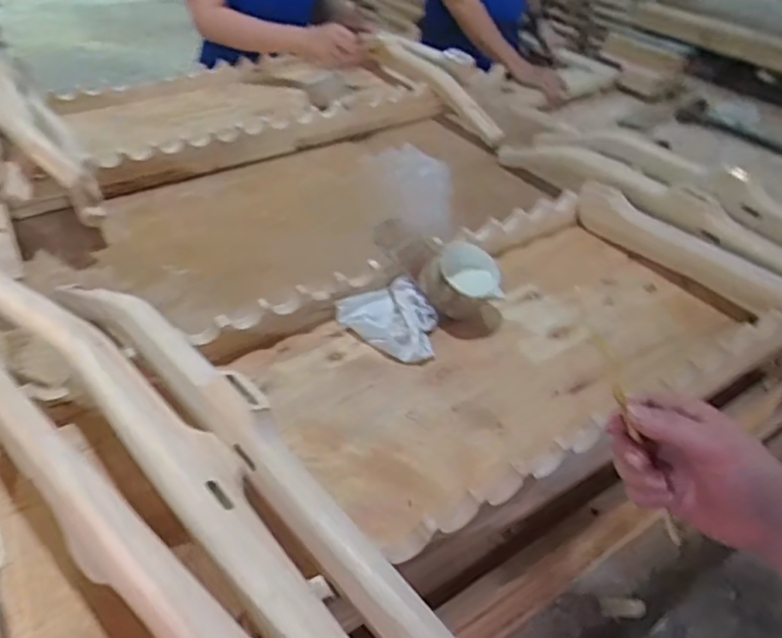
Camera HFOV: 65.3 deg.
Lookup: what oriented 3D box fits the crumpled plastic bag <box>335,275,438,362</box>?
[{"bbox_3d":[0.006,-0.003,0.733,0.129,0.038,0.086,34,50,31],"label":"crumpled plastic bag"}]

